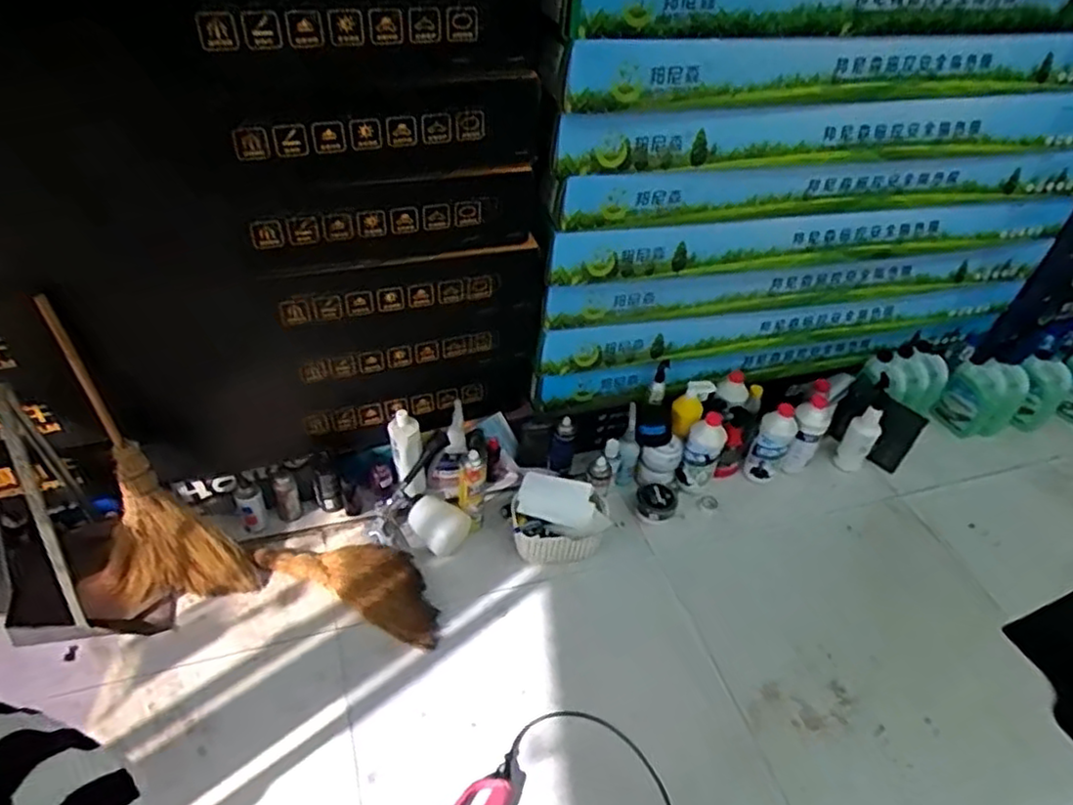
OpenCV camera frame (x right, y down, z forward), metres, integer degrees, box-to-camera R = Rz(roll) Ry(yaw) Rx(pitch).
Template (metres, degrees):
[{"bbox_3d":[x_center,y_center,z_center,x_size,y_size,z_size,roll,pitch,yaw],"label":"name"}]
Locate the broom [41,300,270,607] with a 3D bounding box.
[{"bbox_3d":[-0.879,0.146,1.474,0.166,0.741,0.260,6,33,46],"label":"broom"}]

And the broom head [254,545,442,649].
[{"bbox_3d":[-0.406,0.415,1.649,0.443,0.057,0.187,17,43,15],"label":"broom head"}]

